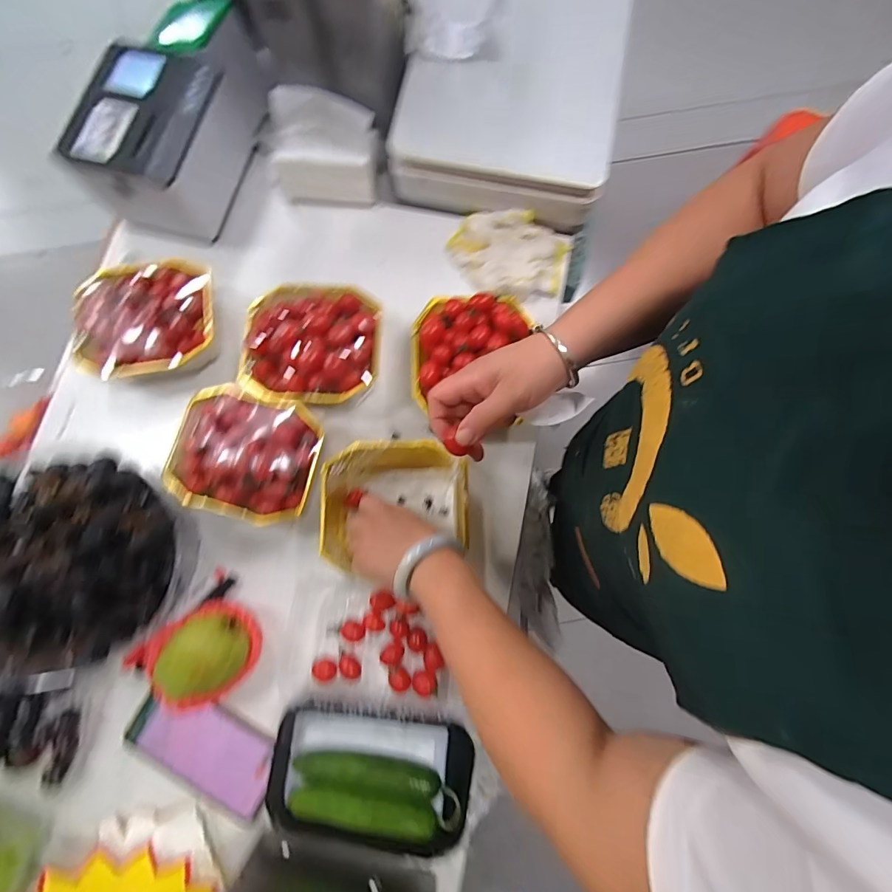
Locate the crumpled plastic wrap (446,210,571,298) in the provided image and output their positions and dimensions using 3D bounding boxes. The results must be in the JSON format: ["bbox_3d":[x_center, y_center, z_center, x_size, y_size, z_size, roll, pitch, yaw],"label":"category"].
[{"bbox_3d":[0.078,-0.247,0.546,0.147,0.033,0.107,13,79,3],"label":"crumpled plastic wrap"}]

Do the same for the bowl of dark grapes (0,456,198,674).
[{"bbox_3d":[-0.376,0.113,0.426,0.172,0.130,0.185,0,78,0],"label":"bowl of dark grapes"}]

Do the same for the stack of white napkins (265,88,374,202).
[{"bbox_3d":[-0.153,-0.376,0.534,0.129,0.091,0.080,-1,78,0],"label":"stack of white napkins"}]

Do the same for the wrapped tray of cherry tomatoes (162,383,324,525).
[{"bbox_3d":[-0.220,0.011,0.475,0.154,0.052,0.134,14,79,3],"label":"wrapped tray of cherry tomatoes"}]

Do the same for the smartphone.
[{"bbox_3d":[-0.253,0.312,0.443,0.161,0.013,0.074,29,80,6],"label":"smartphone"}]

